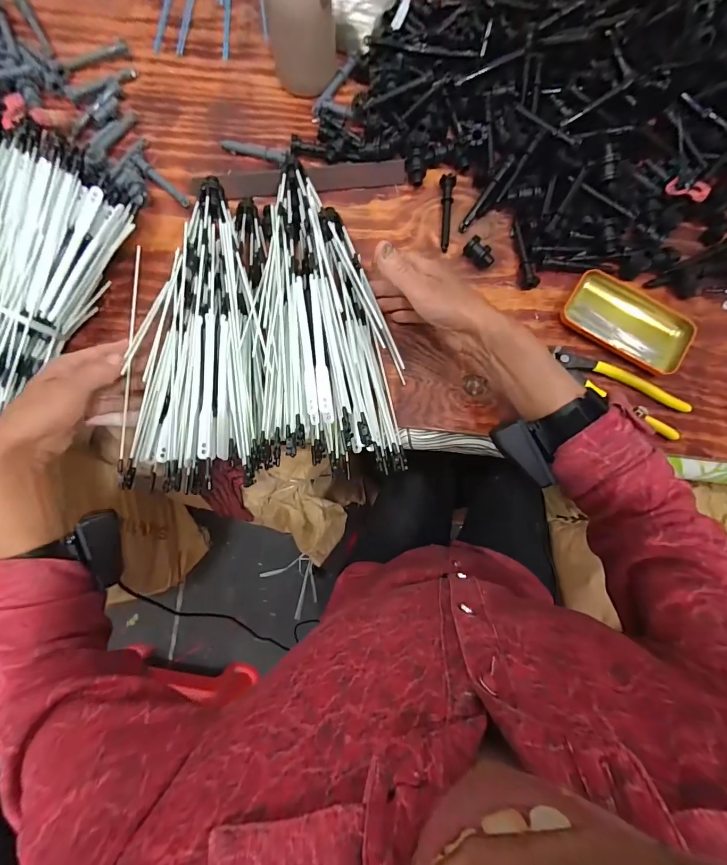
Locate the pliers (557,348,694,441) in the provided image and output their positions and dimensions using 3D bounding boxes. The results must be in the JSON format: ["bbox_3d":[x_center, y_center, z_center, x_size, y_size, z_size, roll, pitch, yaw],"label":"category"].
[{"bbox_3d":[0.293,-0.050,0.436,0.162,0.020,0.041,30,81,4],"label":"pliers"}]

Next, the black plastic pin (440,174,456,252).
[{"bbox_3d":[0.103,-0.274,0.469,0.018,0.017,0.096,5,80,0],"label":"black plastic pin"}]

